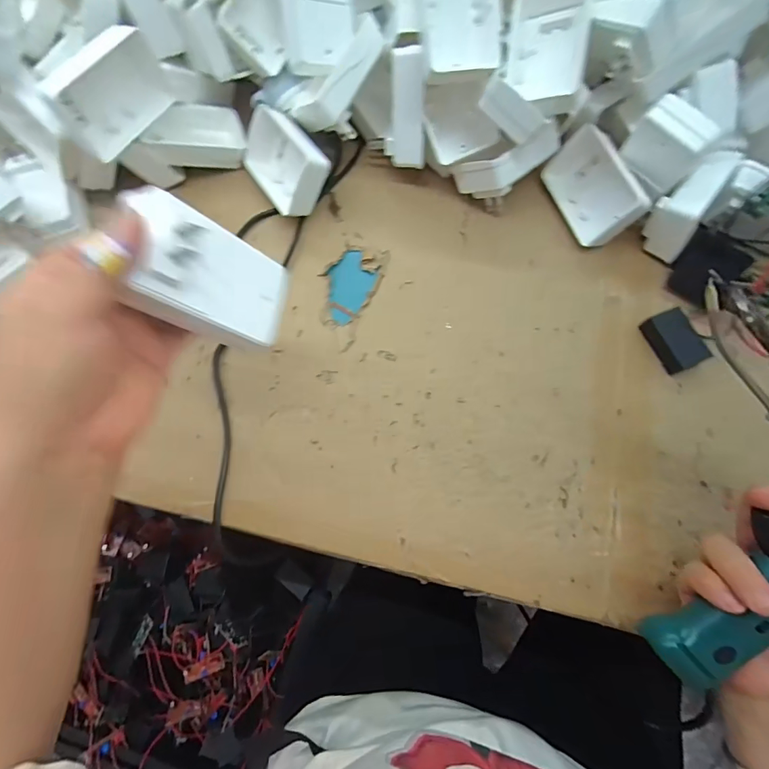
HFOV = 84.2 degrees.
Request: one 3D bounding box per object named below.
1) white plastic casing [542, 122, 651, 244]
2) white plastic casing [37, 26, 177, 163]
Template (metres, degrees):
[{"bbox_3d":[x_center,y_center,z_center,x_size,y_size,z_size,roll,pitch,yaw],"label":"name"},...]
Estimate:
[{"bbox_3d":[0.184,-0.170,0.372,0.029,0.060,0.092,-2,66,-37],"label":"white plastic casing"},{"bbox_3d":[-0.211,-0.232,0.335,0.026,0.057,0.097,30,74,9],"label":"white plastic casing"}]

